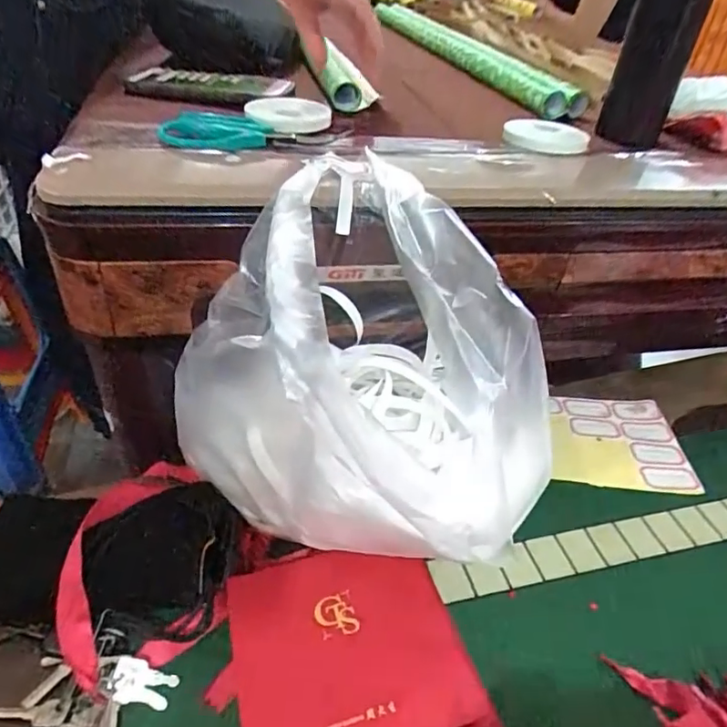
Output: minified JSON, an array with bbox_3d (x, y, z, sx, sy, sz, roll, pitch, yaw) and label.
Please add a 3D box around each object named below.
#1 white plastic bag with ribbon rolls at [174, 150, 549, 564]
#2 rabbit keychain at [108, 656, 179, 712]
[{"bbox_3d":[-0.013,0.008,0.354,0.188,0.189,0.246,-14,43,-24],"label":"white plastic bag with ribbon rolls"},{"bbox_3d":[-0.150,0.218,0.372,0.041,0.004,0.026,27,50,-8],"label":"rabbit keychain"}]

